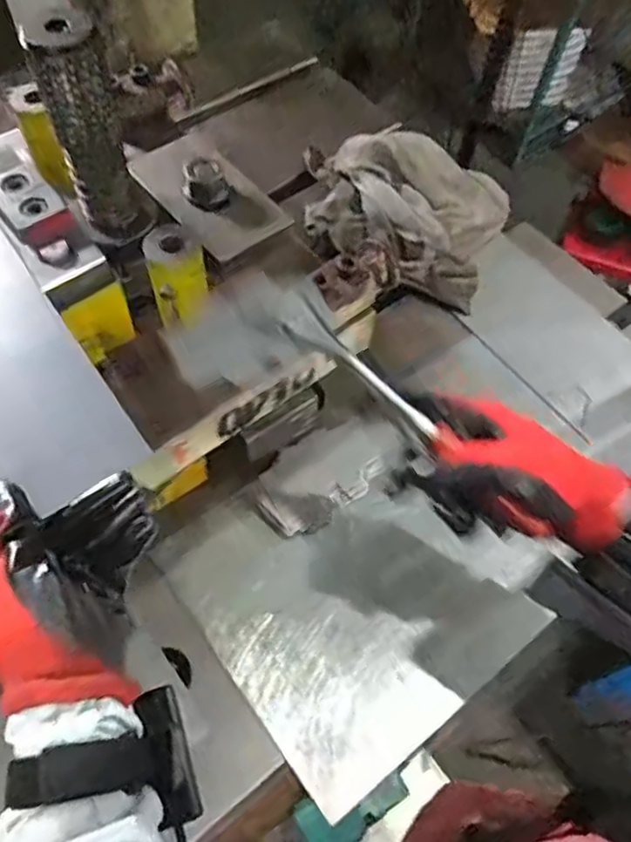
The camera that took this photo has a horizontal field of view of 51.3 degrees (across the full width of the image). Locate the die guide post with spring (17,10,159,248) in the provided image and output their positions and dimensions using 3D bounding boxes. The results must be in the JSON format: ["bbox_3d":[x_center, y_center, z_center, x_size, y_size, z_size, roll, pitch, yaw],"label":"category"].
[{"bbox_3d":[-0.158,-0.201,0.472,0.056,0.159,0.042,-15,61,-11],"label":"die guide post with spring"}]

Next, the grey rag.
[{"bbox_3d":[0.089,-0.245,0.751,0.253,0.069,0.196,15,60,7],"label":"grey rag"}]

